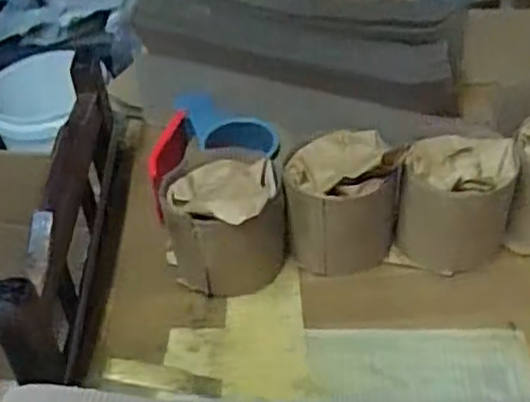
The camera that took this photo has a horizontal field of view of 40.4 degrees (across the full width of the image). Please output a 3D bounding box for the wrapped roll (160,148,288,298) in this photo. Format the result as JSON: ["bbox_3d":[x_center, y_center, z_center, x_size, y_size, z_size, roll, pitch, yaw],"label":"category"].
[{"bbox_3d":[-0.037,0.017,0.650,0.106,0.102,0.107,-8,42,-2],"label":"wrapped roll"}]

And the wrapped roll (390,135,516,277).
[{"bbox_3d":[0.168,0.002,0.639,0.092,0.094,0.080,9,44,16],"label":"wrapped roll"}]

